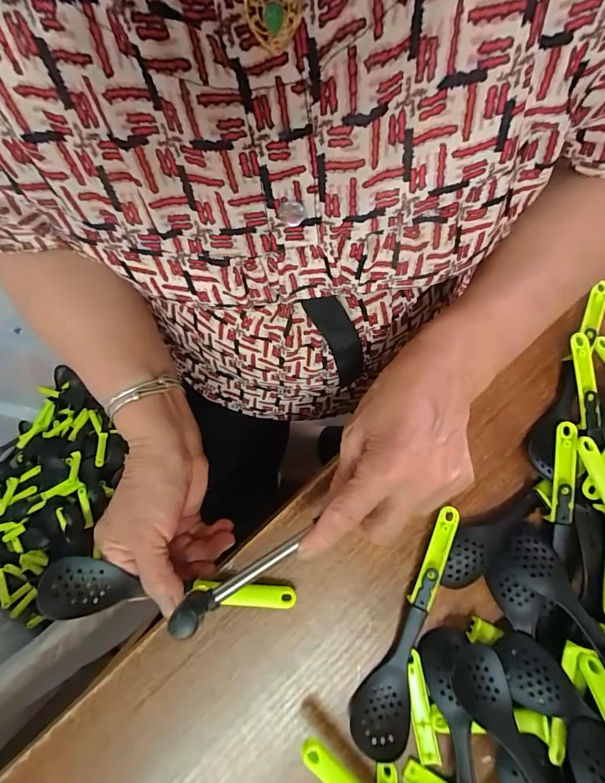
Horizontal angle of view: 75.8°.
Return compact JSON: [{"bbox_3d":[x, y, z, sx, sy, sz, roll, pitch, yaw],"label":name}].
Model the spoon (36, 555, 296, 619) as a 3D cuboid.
[{"bbox_3d":[-0.094,0.144,0.280,0.174,0.022,0.037,4,80,-4],"label":"spoon"}]

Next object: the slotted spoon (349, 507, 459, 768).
[{"bbox_3d":[0.082,0.174,0.288,0.037,0.016,0.176,23,80,4],"label":"slotted spoon"}]

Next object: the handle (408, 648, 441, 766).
[{"bbox_3d":[0.085,0.229,0.282,0.013,0.006,0.074,-9,80,-2],"label":"handle"}]

